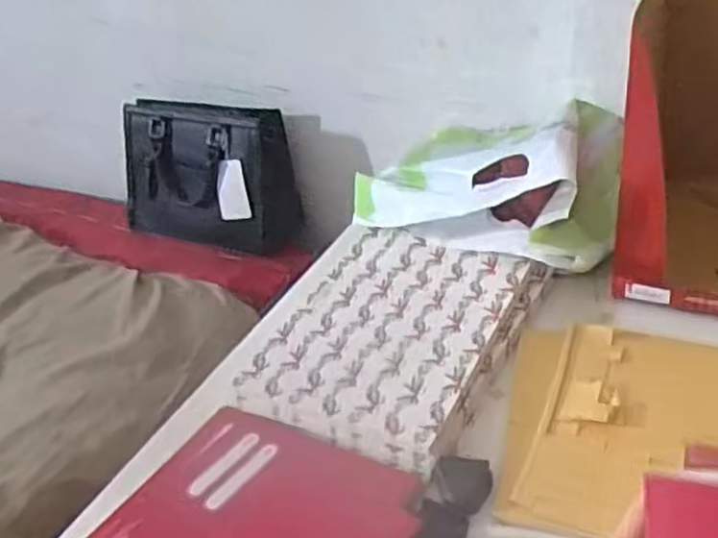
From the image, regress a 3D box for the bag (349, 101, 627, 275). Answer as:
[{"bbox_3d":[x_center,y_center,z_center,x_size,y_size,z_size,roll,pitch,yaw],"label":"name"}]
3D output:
[{"bbox_3d":[0.140,-0.099,0.724,0.241,0.103,0.233,16,40,32],"label":"bag"}]

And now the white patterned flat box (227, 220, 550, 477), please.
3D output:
[{"bbox_3d":[0.031,0.052,0.632,0.190,0.029,0.244,11,37,27],"label":"white patterned flat box"}]

